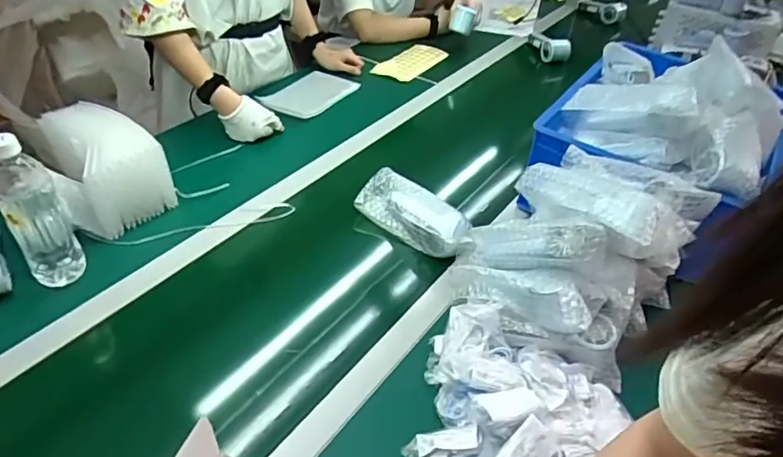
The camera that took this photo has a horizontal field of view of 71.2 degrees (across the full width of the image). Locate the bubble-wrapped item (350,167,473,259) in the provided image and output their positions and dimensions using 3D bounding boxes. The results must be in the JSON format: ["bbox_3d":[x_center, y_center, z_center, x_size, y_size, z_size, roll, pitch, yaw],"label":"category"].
[{"bbox_3d":[0.039,-0.024,0.878,0.205,0.063,0.074,31,47,26],"label":"bubble-wrapped item"}]

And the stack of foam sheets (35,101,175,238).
[{"bbox_3d":[-0.460,-0.098,0.861,0.177,0.129,0.152,35,48,28],"label":"stack of foam sheets"}]

